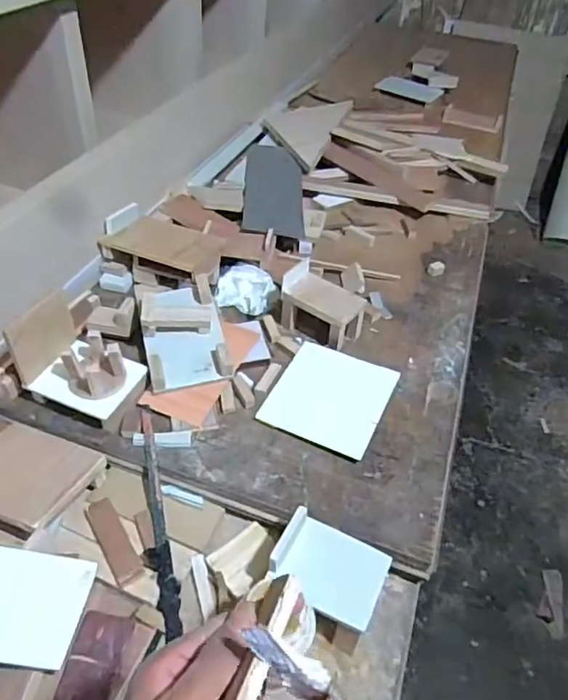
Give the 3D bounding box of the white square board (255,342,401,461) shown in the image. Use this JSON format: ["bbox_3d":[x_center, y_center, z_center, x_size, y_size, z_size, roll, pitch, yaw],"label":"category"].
[{"bbox_3d":[0.067,0.066,0.783,0.154,0.005,0.164,20,53,17],"label":"white square board"}]

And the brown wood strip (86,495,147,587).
[{"bbox_3d":[-0.206,0.230,0.658,0.034,0.010,0.115,-24,51,-27],"label":"brown wood strip"}]

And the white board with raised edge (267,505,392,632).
[{"bbox_3d":[0.051,0.240,0.600,0.119,0.040,0.093,22,46,16],"label":"white board with raised edge"}]

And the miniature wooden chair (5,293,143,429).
[{"bbox_3d":[-0.267,0.015,0.719,0.141,0.116,0.113,24,47,18],"label":"miniature wooden chair"}]

